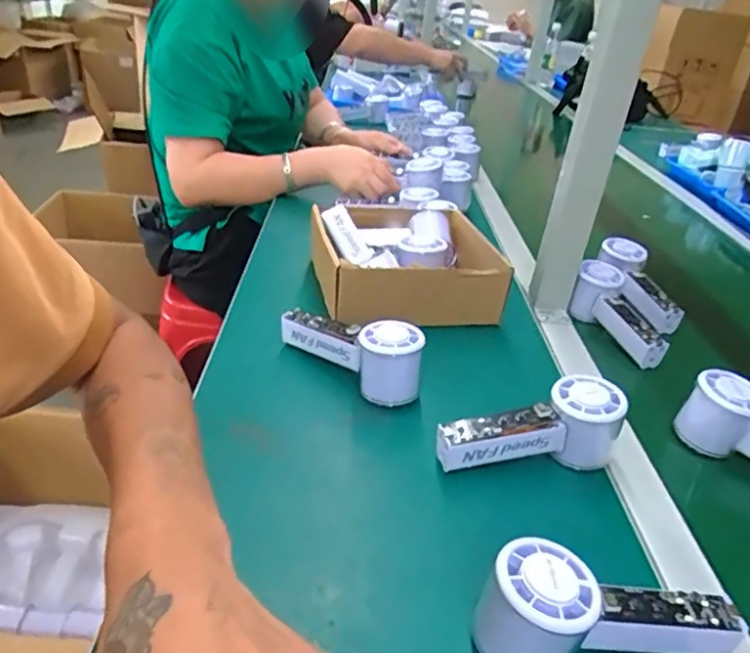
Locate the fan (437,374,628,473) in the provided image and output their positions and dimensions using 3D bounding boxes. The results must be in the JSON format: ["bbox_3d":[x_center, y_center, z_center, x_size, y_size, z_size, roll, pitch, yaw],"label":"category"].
[{"bbox_3d":[0.124,0.083,0.490,0.154,0.073,0.051,1,32,-9],"label":"fan"}]

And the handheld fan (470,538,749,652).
[{"bbox_3d":[0.130,0.162,0.350,0.153,0.066,0.057,-1,32,-14],"label":"handheld fan"}]

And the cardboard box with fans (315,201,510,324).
[{"bbox_3d":[0.035,-0.074,0.711,0.202,0.076,0.204,-1,32,-13],"label":"cardboard box with fans"}]

